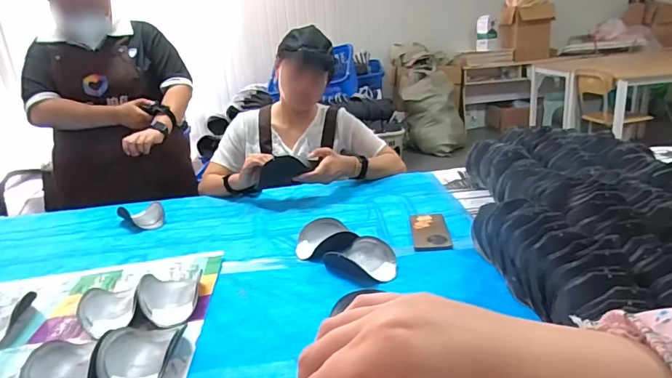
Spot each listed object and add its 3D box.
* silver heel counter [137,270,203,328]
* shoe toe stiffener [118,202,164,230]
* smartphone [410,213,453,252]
[{"bbox_3d":[-0.280,0.179,0.774,0.096,0.051,0.127,-8,20,-8],"label":"silver heel counter"},{"bbox_3d":[-0.493,0.067,1.153,0.107,0.048,0.118,-13,21,-20],"label":"shoe toe stiffener"},{"bbox_3d":[0.197,0.086,0.951,0.074,0.012,0.140,-3,20,6],"label":"smartphone"}]

